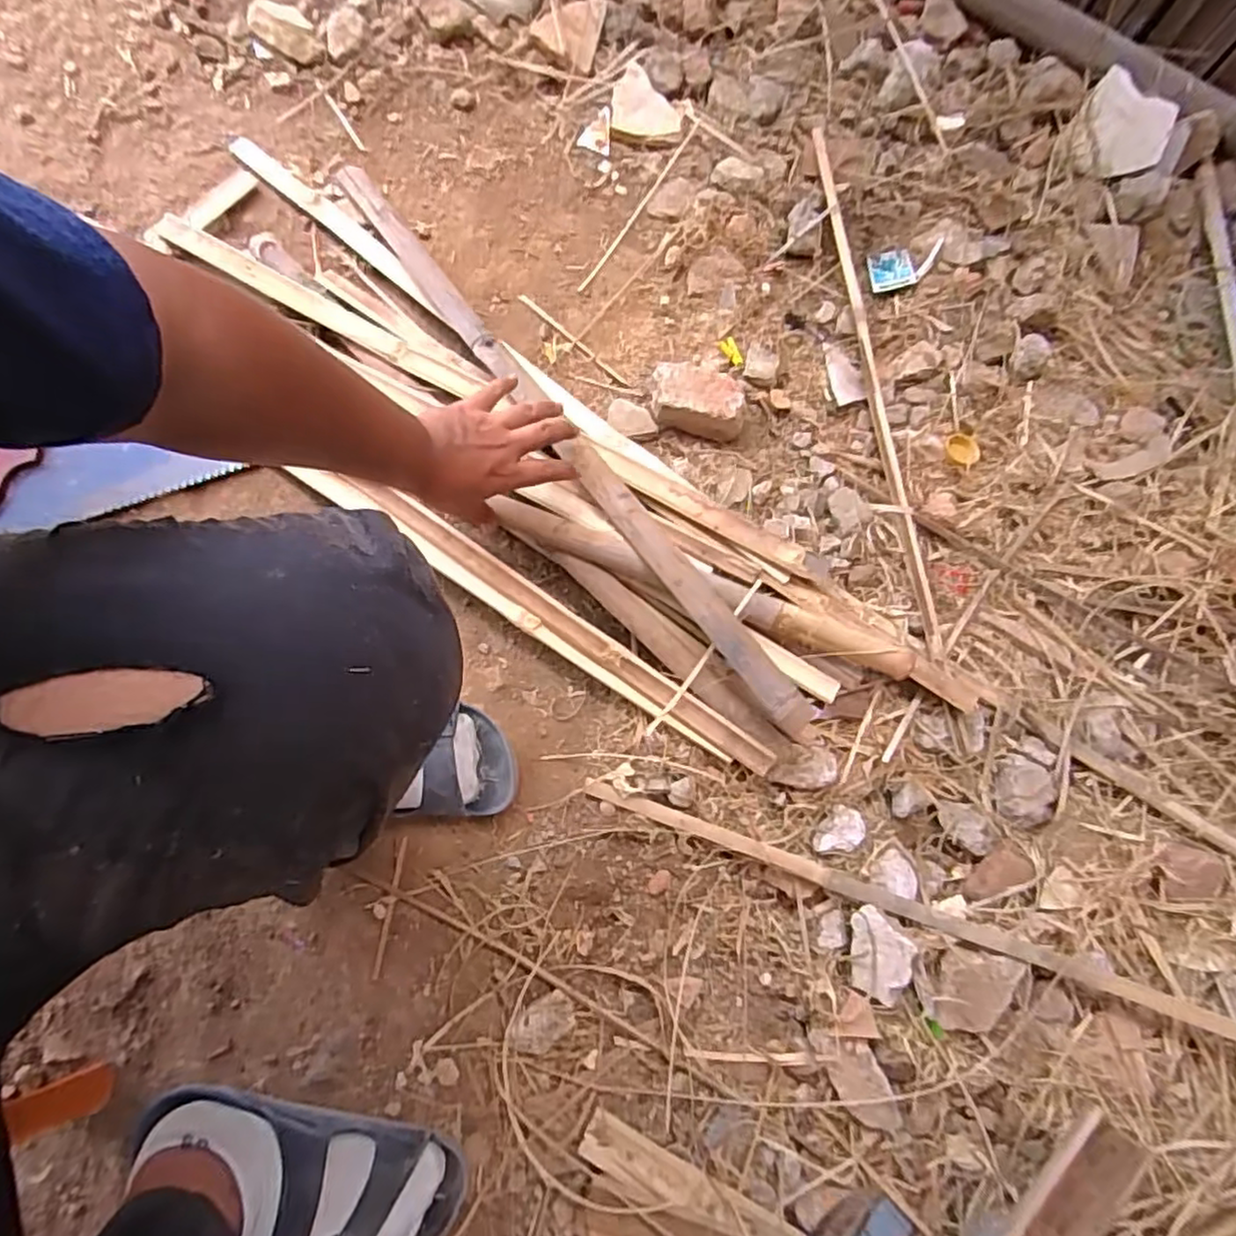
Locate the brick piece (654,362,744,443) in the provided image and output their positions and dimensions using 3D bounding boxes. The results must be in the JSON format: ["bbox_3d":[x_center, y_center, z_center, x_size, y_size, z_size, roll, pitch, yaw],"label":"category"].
[{"bbox_3d":[0.089,-0.243,0.743,0.107,0.044,0.072,13,77,1],"label":"brick piece"}]

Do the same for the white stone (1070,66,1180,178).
[{"bbox_3d":[0.613,-0.593,0.813,0.103,0.032,0.127,31,78,5],"label":"white stone"}]

